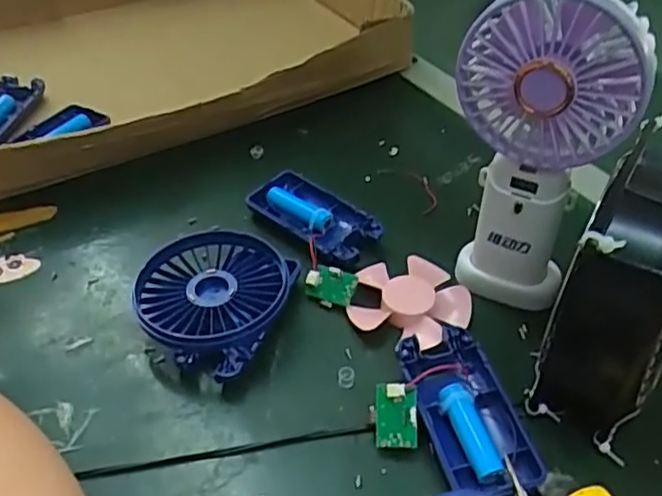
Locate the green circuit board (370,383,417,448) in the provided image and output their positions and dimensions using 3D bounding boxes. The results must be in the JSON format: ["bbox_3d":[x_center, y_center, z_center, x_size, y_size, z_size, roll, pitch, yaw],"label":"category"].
[{"bbox_3d":[0.031,0.083,0.334,0.023,0.005,0.030,-4,73,15],"label":"green circuit board"}]

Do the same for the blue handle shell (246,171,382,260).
[{"bbox_3d":[-0.013,-0.022,0.458,0.046,0.014,0.092,-32,51,-31],"label":"blue handle shell"}]

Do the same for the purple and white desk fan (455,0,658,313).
[{"bbox_3d":[0.107,-0.050,0.354,0.083,0.184,0.042,23,46,23],"label":"purple and white desk fan"}]

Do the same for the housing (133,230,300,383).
[{"bbox_3d":[-0.068,0.029,0.389,0.084,0.032,0.086,0,42,0],"label":"housing"}]

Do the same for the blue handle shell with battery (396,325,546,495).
[{"bbox_3d":[0.067,0.079,0.338,0.045,0.016,0.093,-10,43,-11],"label":"blue handle shell with battery"}]

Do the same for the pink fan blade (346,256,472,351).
[{"bbox_3d":[0.048,0.029,0.401,0.069,0.010,0.066,0,42,0],"label":"pink fan blade"}]

